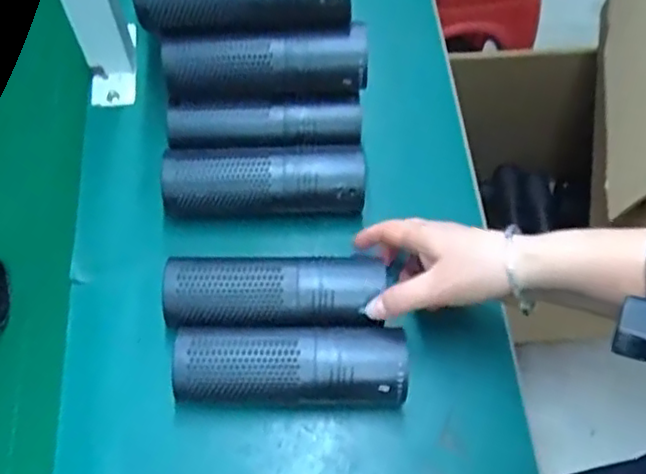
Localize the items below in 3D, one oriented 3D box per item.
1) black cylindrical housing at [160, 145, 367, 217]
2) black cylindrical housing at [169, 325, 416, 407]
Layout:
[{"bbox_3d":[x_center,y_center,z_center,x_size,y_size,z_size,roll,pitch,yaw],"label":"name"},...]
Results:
[{"bbox_3d":[-0.049,-0.043,0.557,0.167,0.060,0.051,-1,63,-1],"label":"black cylindrical housing"},{"bbox_3d":[-0.023,0.095,0.471,0.163,0.056,0.057,2,63,-1],"label":"black cylindrical housing"}]

